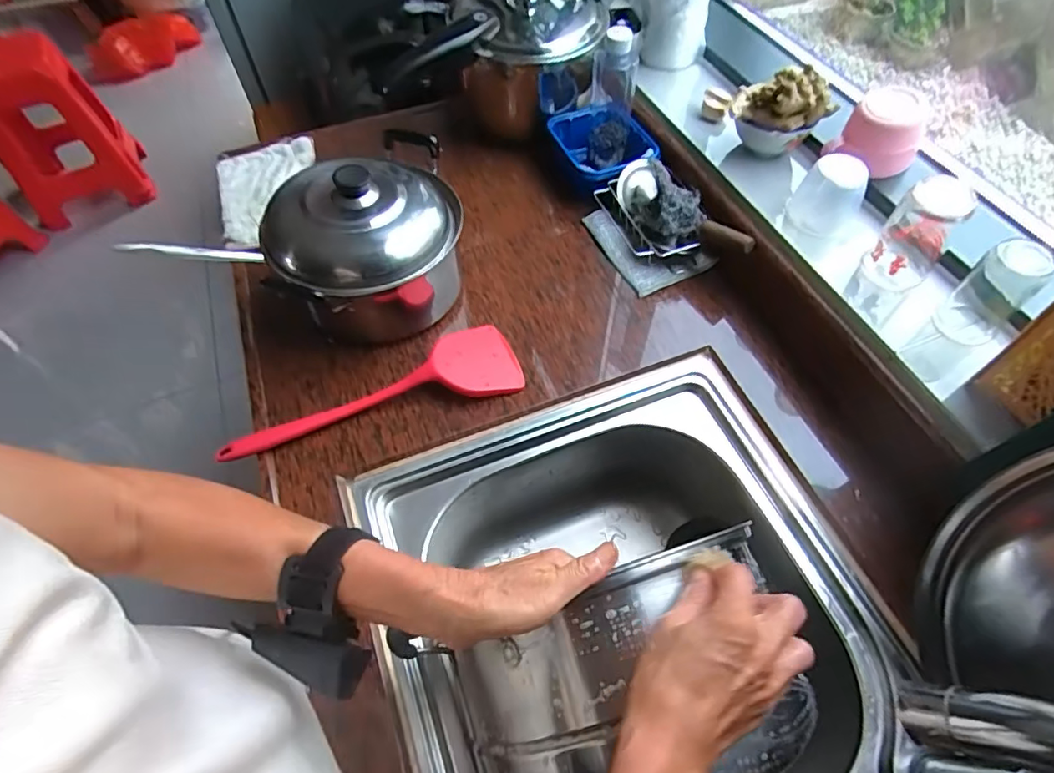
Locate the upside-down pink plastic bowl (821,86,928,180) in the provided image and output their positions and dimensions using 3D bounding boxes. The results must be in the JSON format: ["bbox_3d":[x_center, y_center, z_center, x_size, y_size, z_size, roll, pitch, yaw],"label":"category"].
[{"bbox_3d":[0.387,-0.277,0.596,0.061,0.066,0.076,-36,63,-20],"label":"upside-down pink plastic bowl"}]

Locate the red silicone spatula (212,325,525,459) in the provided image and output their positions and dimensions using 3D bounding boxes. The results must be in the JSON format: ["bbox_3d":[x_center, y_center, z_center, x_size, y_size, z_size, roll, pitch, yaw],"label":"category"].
[{"bbox_3d":[-0.166,-0.001,0.593,0.316,0.034,0.091,-15,59,-8],"label":"red silicone spatula"}]

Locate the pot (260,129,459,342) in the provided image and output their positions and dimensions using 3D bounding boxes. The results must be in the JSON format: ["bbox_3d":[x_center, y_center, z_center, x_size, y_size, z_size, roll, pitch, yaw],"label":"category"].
[{"bbox_3d":[-0.178,-0.170,0.628,0.210,0.154,0.201,-20,58,-11],"label":"pot"}]

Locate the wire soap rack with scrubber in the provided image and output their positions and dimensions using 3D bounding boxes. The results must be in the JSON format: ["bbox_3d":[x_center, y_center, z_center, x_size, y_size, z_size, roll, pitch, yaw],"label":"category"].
[{"bbox_3d":[0.157,-0.225,0.691,0.080,0.077,0.151,-20,59,-12],"label":"wire soap rack with scrubber"}]

